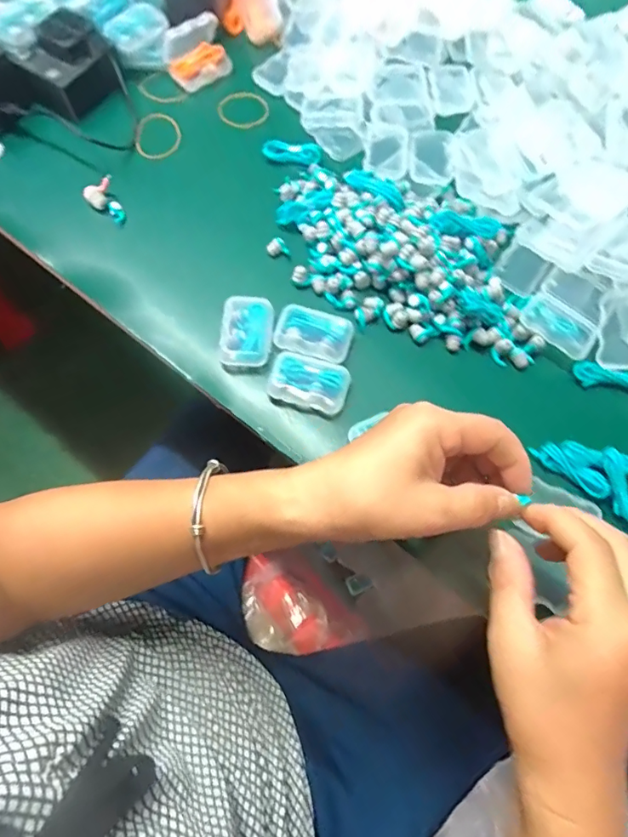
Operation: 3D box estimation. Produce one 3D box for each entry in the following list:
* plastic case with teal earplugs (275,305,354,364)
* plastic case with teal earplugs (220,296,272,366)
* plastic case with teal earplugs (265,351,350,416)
[{"bbox_3d":[0.000,-0.063,0.351,0.053,0.010,0.038,13,70,3],"label":"plastic case with teal earplugs"},{"bbox_3d":[-0.050,-0.064,0.351,0.037,0.010,0.052,-2,72,1],"label":"plastic case with teal earplugs"},{"bbox_3d":[-0.003,-0.026,0.339,0.054,0.012,0.037,15,70,4],"label":"plastic case with teal earplugs"}]

